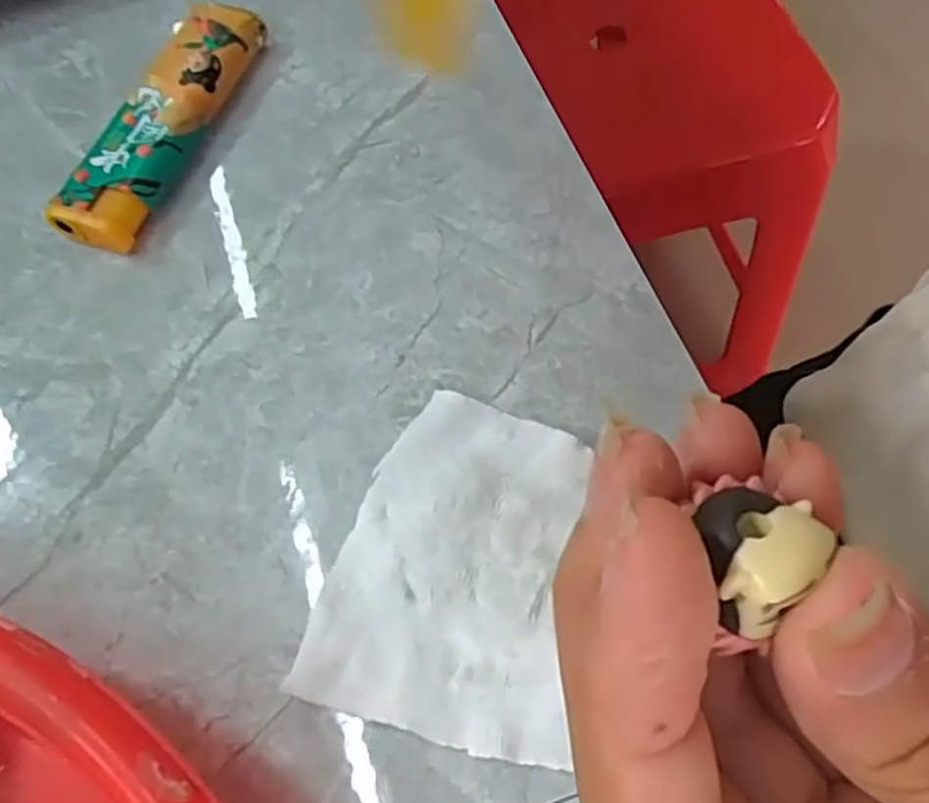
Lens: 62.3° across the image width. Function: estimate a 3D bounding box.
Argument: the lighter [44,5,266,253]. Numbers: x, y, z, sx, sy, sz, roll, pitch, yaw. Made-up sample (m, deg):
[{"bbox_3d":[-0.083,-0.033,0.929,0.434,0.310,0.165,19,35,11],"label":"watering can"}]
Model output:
[{"bbox_3d":[-0.078,-0.073,0.200,0.022,0.014,0.075,16,68,12],"label":"lighter"}]

